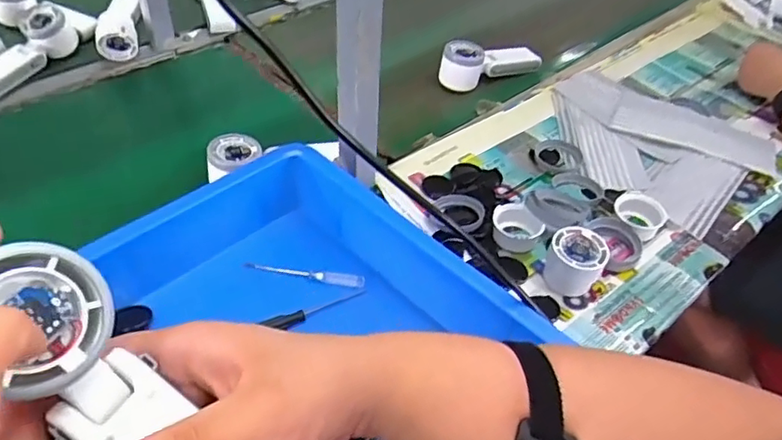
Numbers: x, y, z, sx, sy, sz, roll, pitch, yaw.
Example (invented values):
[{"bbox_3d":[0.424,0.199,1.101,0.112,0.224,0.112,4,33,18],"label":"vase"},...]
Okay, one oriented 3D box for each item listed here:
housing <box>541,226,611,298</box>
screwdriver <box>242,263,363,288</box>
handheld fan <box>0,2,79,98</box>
[{"bbox_3d":[0.183,0.042,0.583,0.055,0.048,0.051,2,44,-2],"label":"housing"},{"bbox_3d":[-0.085,0.052,0.576,0.120,0.012,0.015,11,45,8],"label":"screwdriver"},{"bbox_3d":[-0.509,-0.225,0.805,0.050,0.056,0.171,21,61,17],"label":"handheld fan"}]

